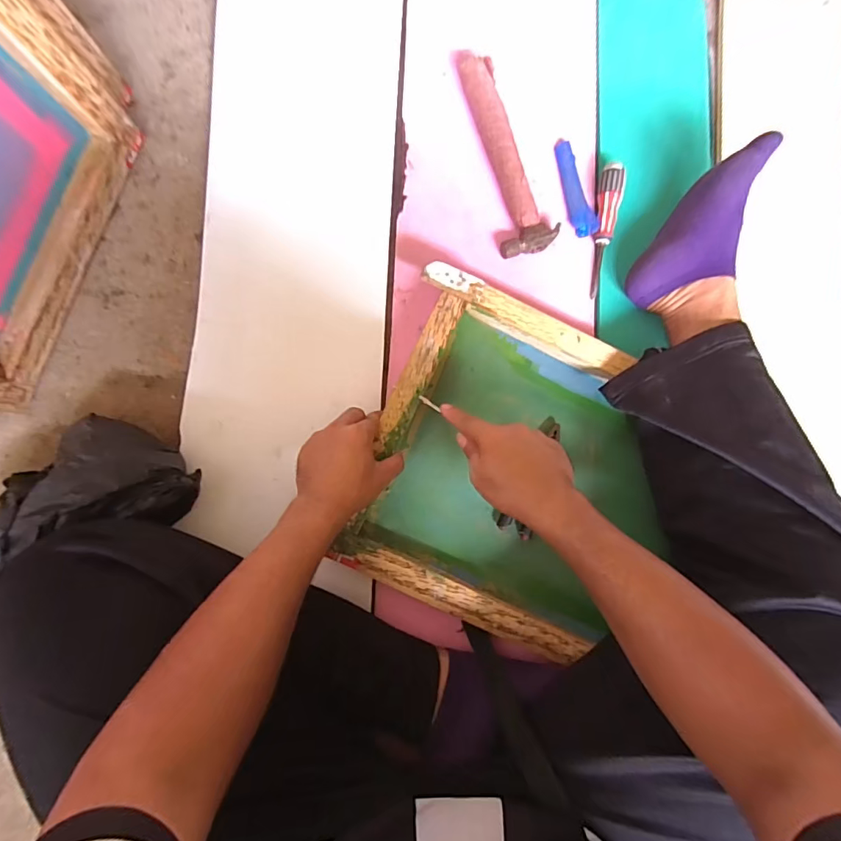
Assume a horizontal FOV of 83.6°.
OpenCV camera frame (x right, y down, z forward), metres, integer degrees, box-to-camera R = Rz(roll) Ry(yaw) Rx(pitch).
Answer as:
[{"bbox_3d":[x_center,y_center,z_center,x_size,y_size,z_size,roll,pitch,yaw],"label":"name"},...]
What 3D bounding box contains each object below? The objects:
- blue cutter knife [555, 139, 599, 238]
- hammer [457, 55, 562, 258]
[{"bbox_3d":[0.207,-0.317,0.639,0.032,0.013,0.140,-15,87,-6],"label":"blue cutter knife"},{"bbox_3d":[0.116,-0.357,0.622,0.077,0.036,0.275,-13,87,-6],"label":"hammer"}]

